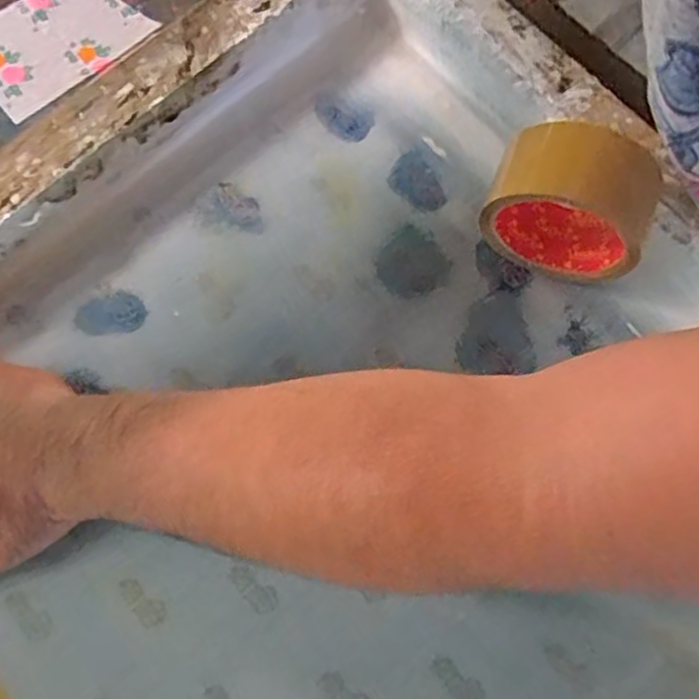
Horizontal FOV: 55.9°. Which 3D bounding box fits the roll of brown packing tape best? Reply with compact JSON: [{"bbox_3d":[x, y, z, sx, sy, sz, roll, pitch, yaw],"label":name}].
[{"bbox_3d":[0.128,-0.085,0.397,0.092,0.088,0.054,22,76,5],"label":"roll of brown packing tape"}]

